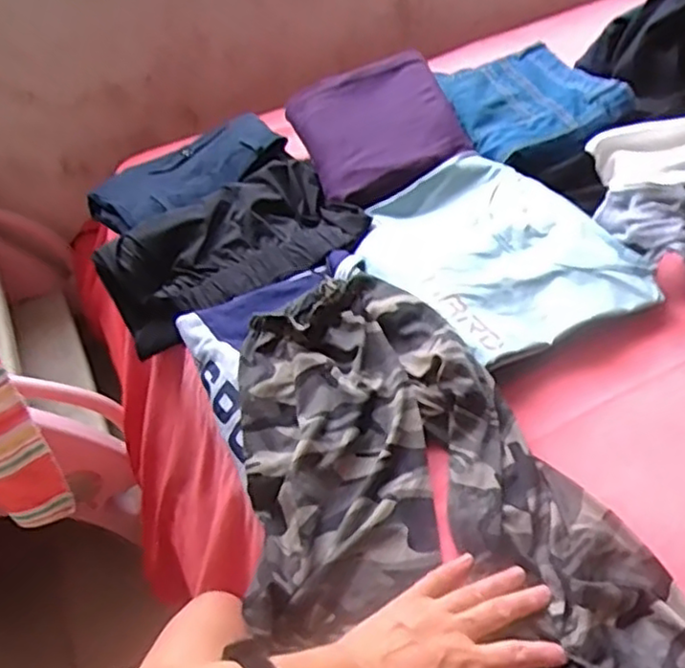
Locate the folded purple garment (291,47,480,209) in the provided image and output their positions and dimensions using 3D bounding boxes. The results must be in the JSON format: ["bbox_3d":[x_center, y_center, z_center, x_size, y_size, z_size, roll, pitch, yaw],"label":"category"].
[{"bbox_3d":[0.046,-0.264,0.866,0.188,0.053,0.212,-18,47,-10],"label":"folded purple garment"}]

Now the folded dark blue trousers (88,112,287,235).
[{"bbox_3d":[-0.195,-0.212,0.883,0.249,0.035,0.128,-31,51,-21],"label":"folded dark blue trousers"}]

